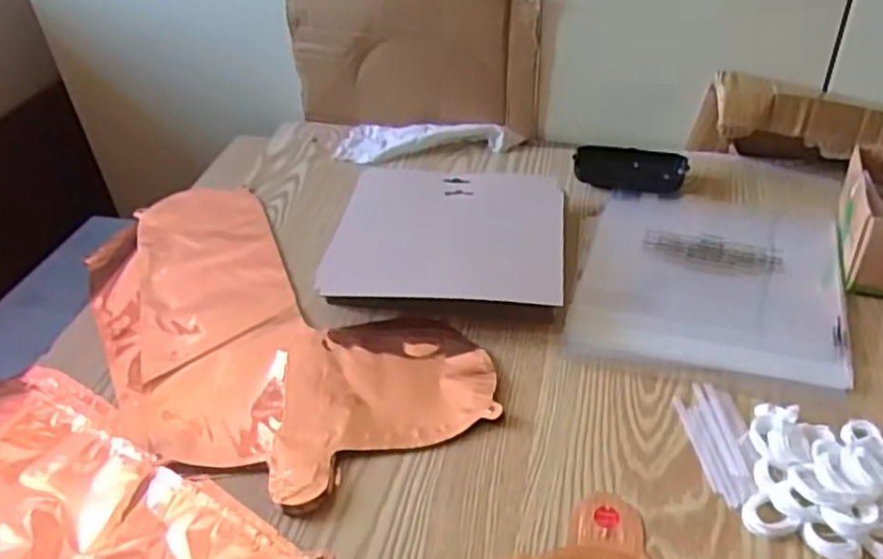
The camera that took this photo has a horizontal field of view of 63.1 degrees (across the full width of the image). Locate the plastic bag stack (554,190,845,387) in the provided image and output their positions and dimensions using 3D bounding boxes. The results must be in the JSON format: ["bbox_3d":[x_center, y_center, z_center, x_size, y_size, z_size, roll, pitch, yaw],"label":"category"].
[{"bbox_3d":[0.230,-0.011,0.613,0.201,0.009,0.245,10,40,16],"label":"plastic bag stack"}]

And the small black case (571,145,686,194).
[{"bbox_3d":[0.193,-0.113,0.739,0.109,0.024,0.046,9,40,16],"label":"small black case"}]

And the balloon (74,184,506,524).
[{"bbox_3d":[-0.164,0.025,0.602,0.223,0.010,0.415,-27,44,-27],"label":"balloon"}]

